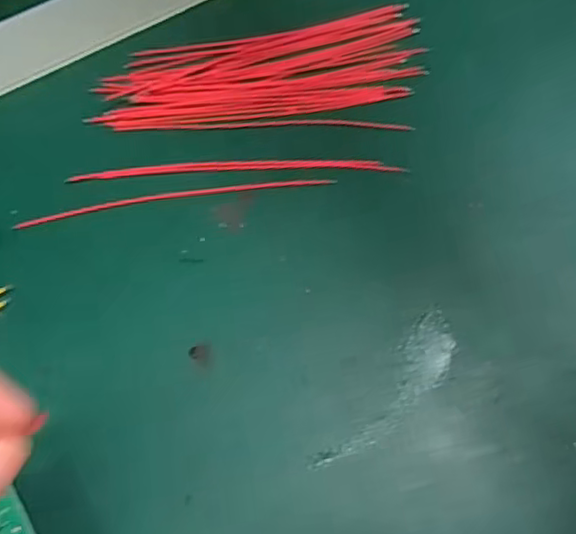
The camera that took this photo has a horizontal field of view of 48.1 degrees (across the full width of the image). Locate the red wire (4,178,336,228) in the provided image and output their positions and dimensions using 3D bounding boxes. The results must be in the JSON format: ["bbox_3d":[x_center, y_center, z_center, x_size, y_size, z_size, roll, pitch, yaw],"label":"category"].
[{"bbox_3d":[-0.045,-0.029,0.269,0.129,0.005,0.009,-9,66,-4],"label":"red wire"}]

